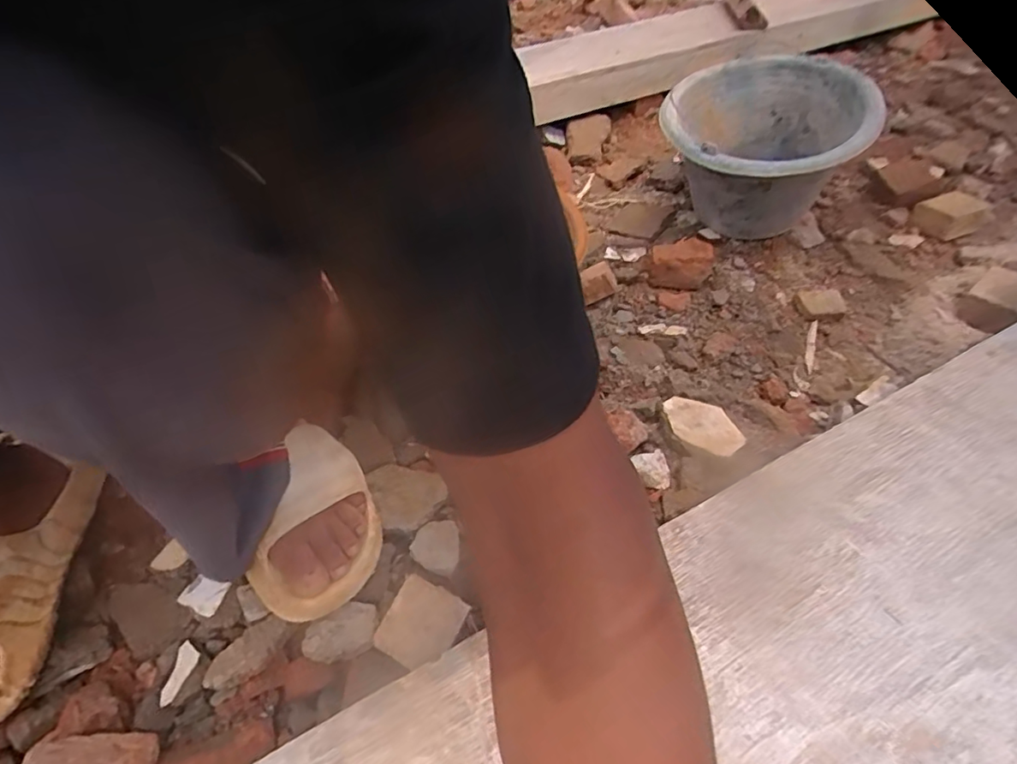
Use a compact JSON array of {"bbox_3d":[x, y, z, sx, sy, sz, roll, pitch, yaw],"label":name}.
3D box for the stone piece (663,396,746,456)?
[{"bbox_3d":[0.206,0.044,0.602,0.043,0.022,0.094,-37,54,-27],"label":"stone piece"}]

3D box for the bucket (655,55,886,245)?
[{"bbox_3d":[0.353,-0.316,0.798,0.246,0.205,0.295,14,49,18],"label":"bucket"}]

